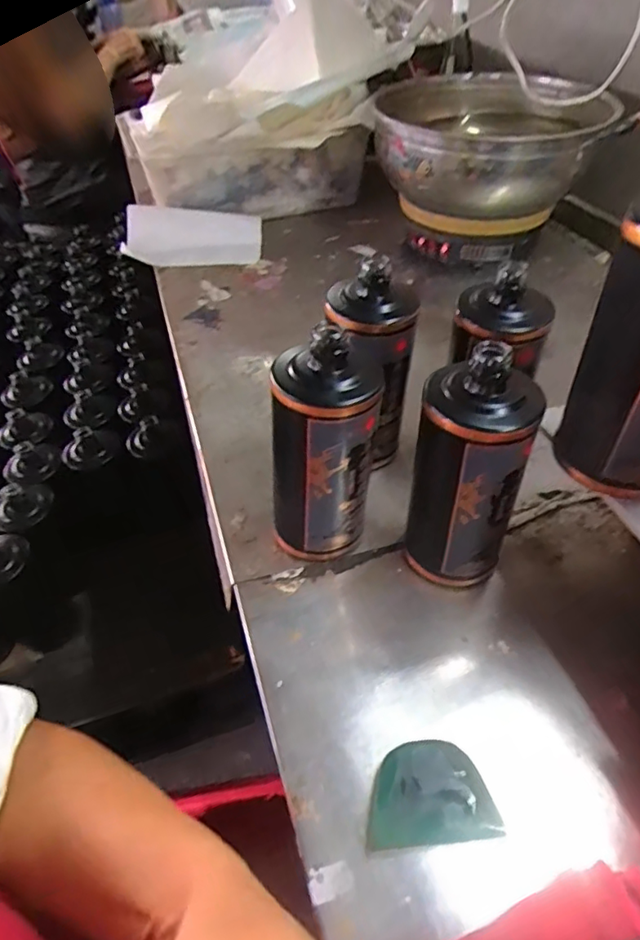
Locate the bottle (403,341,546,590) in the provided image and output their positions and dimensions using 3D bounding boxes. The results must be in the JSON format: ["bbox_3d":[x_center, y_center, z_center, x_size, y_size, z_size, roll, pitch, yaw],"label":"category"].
[{"bbox_3d":[0.108,0.006,0.406,0.078,0.183,0.072,11,49,17],"label":"bottle"}]

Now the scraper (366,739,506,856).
[{"bbox_3d":[0.066,0.198,0.340,0.077,0.008,0.056,-8,47,-3],"label":"scraper"}]

